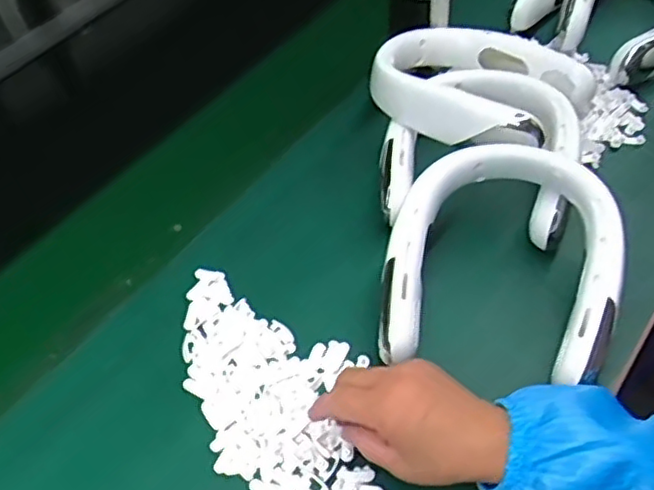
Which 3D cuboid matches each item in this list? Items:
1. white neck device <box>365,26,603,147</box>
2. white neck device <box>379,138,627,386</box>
[{"bbox_3d":[0.153,-0.168,0.669,0.194,0.081,0.175,29,60,24],"label":"white neck device"},{"bbox_3d":[0.137,0.013,0.535,0.178,0.086,0.190,5,53,8],"label":"white neck device"}]

